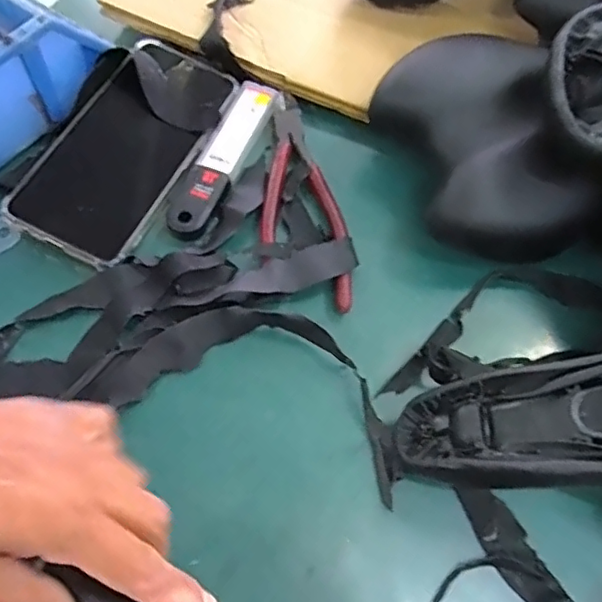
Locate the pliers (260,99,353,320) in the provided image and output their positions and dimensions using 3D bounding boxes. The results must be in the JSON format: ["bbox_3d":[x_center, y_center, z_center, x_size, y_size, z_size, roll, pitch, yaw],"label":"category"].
[{"bbox_3d":[0.000,-0.066,0.374,0.051,0.012,0.161,-3,64,-3],"label":"pliers"}]

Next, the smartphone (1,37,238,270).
[{"bbox_3d":[-0.108,-0.102,0.374,0.079,0.011,0.168,25,66,10],"label":"smartphone"}]

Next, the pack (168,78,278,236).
[{"bbox_3d":[-0.049,-0.096,0.382,0.027,0.007,0.126,21,65,8],"label":"pack"}]

